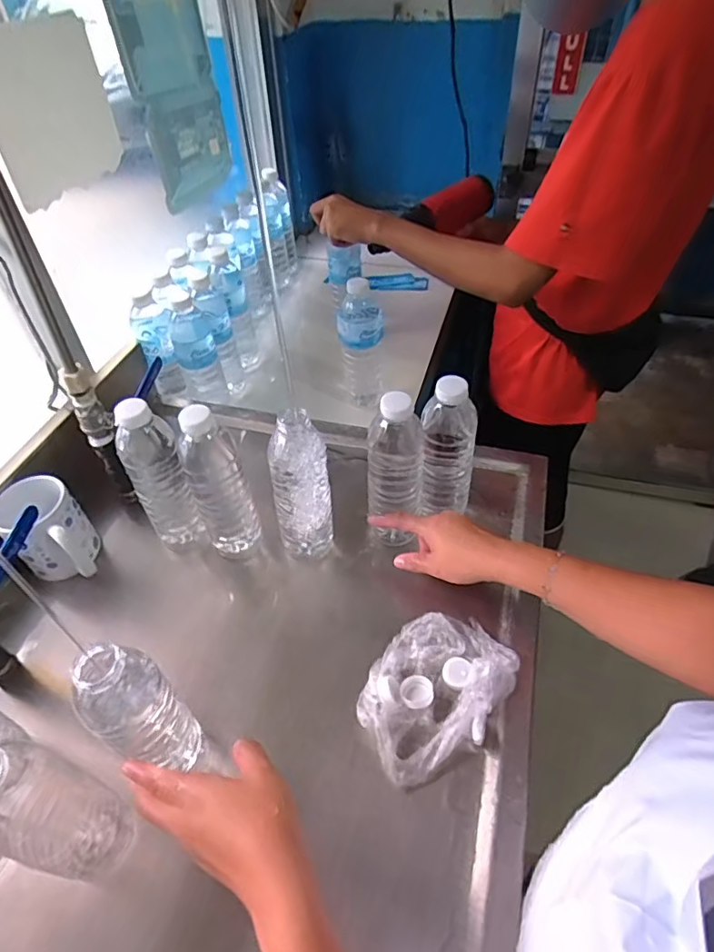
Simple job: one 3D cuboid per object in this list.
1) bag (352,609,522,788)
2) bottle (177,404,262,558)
[{"bbox_3d":[0.074,0.207,0.527,0.115,0.027,0.163,29,55,26],"label":"bag"},{"bbox_3d":[-0.146,0.017,0.588,0.060,0.212,0.062,-22,50,-16],"label":"bottle"}]

